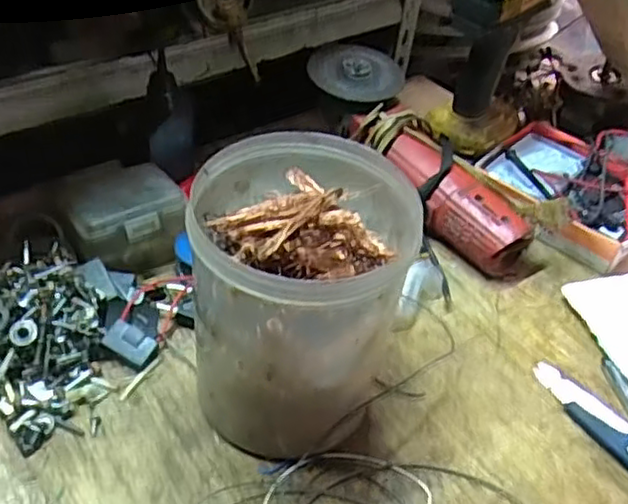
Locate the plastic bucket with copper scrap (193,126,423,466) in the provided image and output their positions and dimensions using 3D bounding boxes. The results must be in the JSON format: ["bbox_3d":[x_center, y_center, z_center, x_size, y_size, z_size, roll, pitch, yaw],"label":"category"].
[{"bbox_3d":[-0.012,0.035,0.455,0.123,0.180,0.131,3,44,-3],"label":"plastic bucket with copper scrap"}]

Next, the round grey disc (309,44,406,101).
[{"bbox_3d":[0.044,-0.179,0.682,0.091,0.009,0.080,-17,61,-25],"label":"round grey disc"}]

